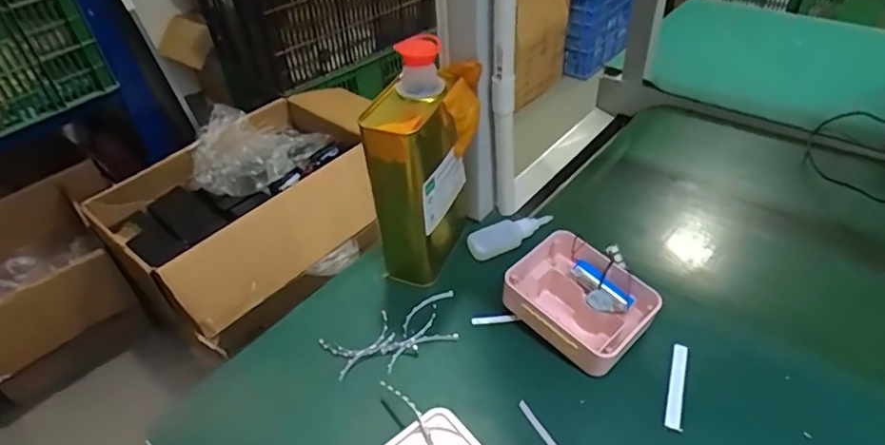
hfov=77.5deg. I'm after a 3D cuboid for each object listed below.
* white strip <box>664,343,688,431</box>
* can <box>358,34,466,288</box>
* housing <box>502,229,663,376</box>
[{"bbox_3d":[0.214,0.147,0.501,0.013,0.004,0.089,12,44,18],"label":"white strip"},{"bbox_3d":[-0.026,-0.051,0.565,0.073,0.236,0.106,9,43,15],"label":"can"},{"bbox_3d":[0.135,0.079,0.548,0.105,0.056,0.130,-31,48,-27],"label":"housing"}]

